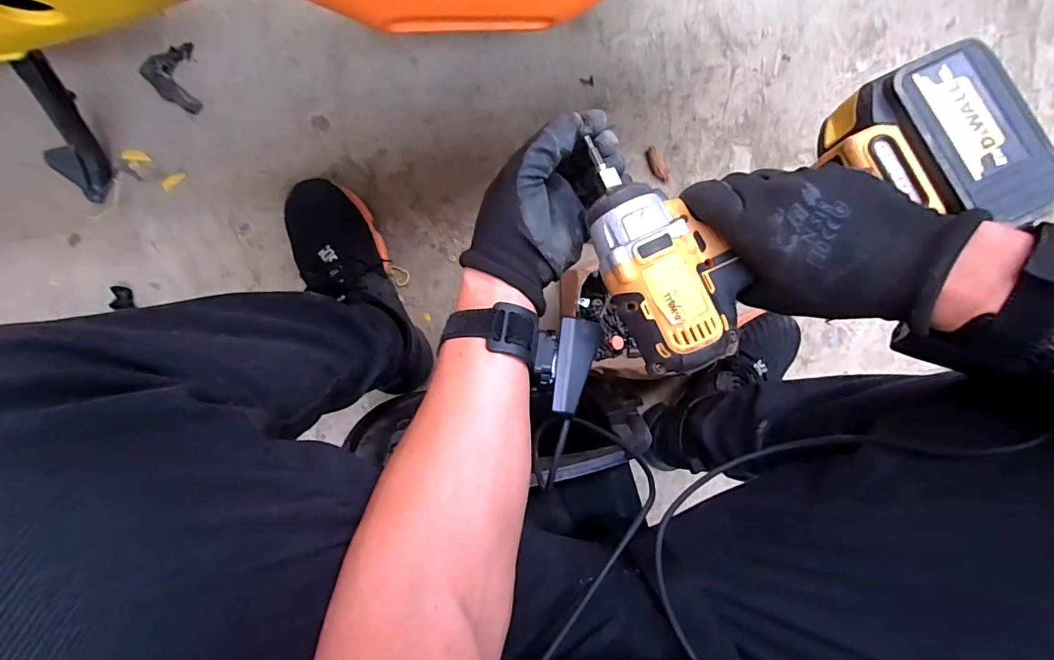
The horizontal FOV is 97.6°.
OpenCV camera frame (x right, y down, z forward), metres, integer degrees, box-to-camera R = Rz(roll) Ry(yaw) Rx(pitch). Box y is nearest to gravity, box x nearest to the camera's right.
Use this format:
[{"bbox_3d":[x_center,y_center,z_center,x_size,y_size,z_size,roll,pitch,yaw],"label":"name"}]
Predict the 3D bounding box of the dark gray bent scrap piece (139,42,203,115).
[{"bbox_3d":[-0.427,-0.301,0.552,0.056,0.005,0.079,-7,94,-7],"label":"dark gray bent scrap piece"}]

